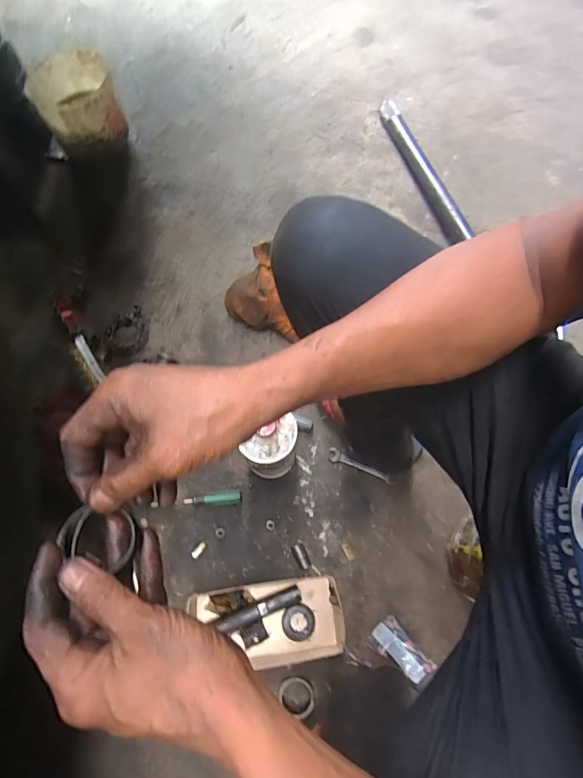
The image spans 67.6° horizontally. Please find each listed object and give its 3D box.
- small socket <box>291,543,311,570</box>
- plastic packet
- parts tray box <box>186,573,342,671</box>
[{"bbox_3d":[0.017,0.271,0.707,0.019,0.018,0.040,-25,74,-9],"label":"small socket"},{"bbox_3d":[0.170,0.403,0.670,0.096,0.018,0.051,43,76,12],"label":"plastic packet"},{"bbox_3d":[-0.038,0.357,0.671,0.230,0.044,0.115,-4,72,-3],"label":"parts tray box"}]

